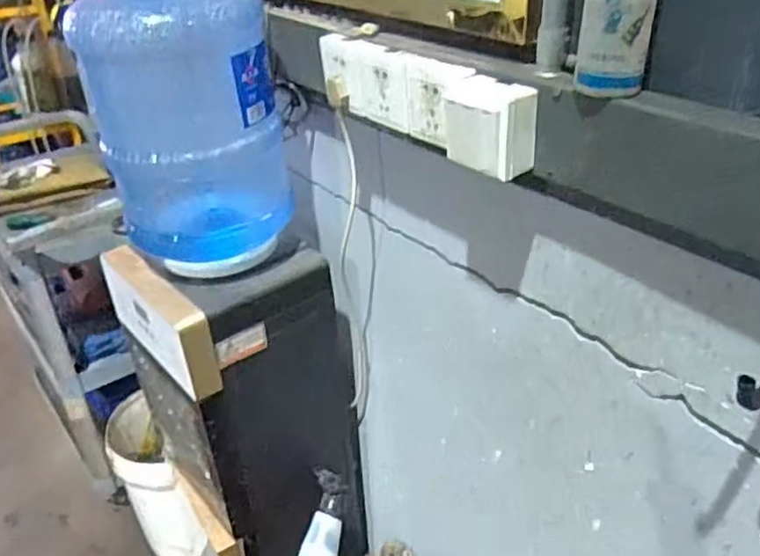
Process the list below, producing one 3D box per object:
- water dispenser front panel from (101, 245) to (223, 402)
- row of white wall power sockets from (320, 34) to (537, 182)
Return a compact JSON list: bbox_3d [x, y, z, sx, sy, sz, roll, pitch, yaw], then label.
[{"bbox_3d":[-0.362,0.059,1.113,0.051,0.146,0.298,-24,37,-32],"label":"water dispenser front panel"},{"bbox_3d":[0.038,-0.211,0.804,0.055,0.092,0.350,-21,35,-28],"label":"row of white wall power sockets"}]

